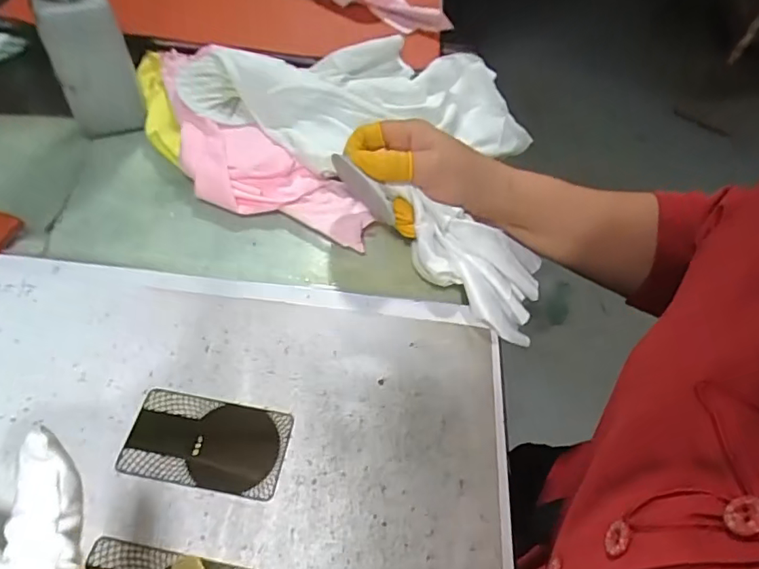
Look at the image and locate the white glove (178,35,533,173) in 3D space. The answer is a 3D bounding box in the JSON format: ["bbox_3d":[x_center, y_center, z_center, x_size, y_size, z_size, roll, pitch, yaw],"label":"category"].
[{"bbox_3d":[-0.012,-0.149,0.443,0.284,0.055,0.120,-9,55,-12],"label":"white glove"}]

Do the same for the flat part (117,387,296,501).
[{"bbox_3d":[-0.095,0.086,0.295,0.085,0.004,0.049,10,53,2],"label":"flat part"}]

